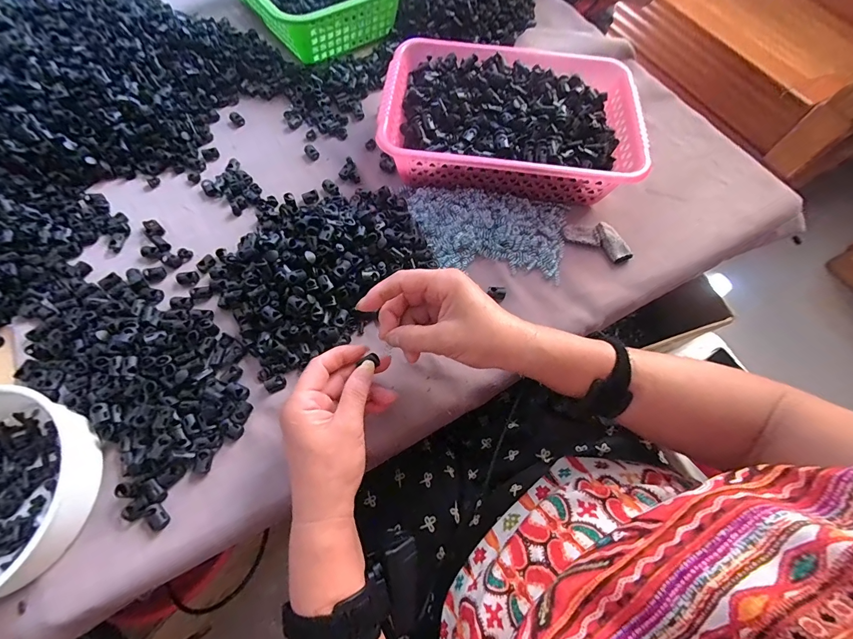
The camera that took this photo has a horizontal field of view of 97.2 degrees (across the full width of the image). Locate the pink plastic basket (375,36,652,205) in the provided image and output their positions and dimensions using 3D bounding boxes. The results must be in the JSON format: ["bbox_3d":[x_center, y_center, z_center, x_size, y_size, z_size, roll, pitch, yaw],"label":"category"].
[{"bbox_3d":[0.105,-0.257,0.492,0.311,0.077,0.229,6,65,0],"label":"pink plastic basket"}]

